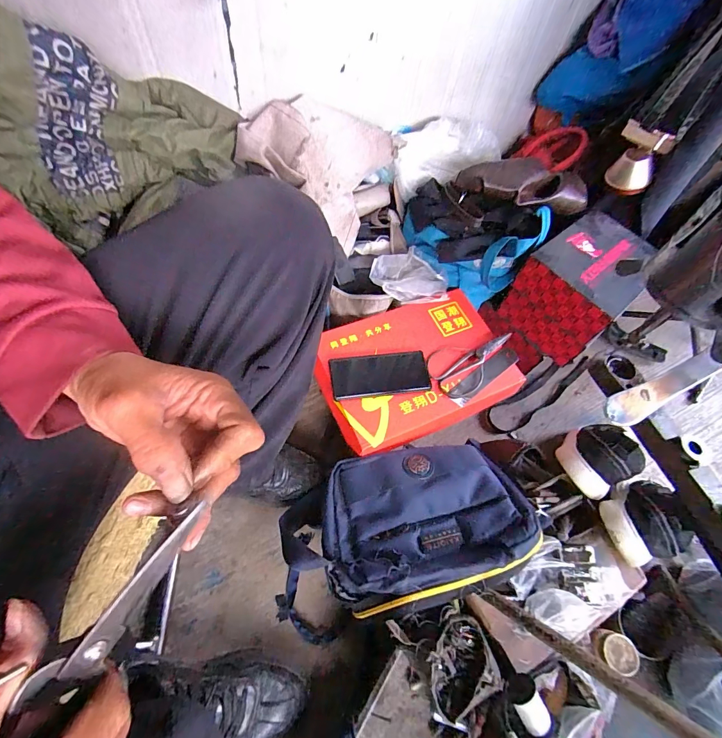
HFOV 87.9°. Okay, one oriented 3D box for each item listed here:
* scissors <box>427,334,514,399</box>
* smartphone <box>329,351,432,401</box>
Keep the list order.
[{"bbox_3d":[0.197,-0.012,0.639,0.168,0.005,0.089,-24,64,-12],"label":"scissors"},{"bbox_3d":[0.031,0.010,0.611,0.159,0.005,0.073,-4,63,-9],"label":"smartphone"}]

